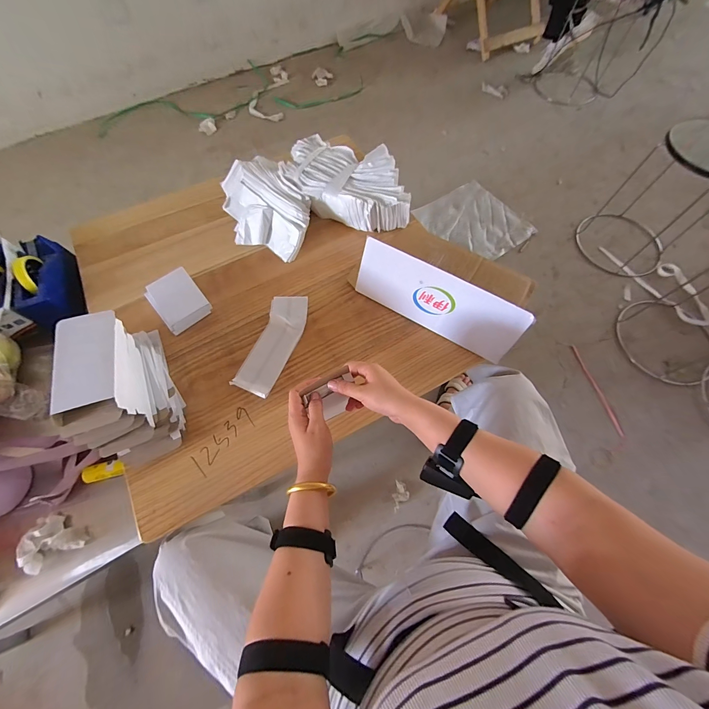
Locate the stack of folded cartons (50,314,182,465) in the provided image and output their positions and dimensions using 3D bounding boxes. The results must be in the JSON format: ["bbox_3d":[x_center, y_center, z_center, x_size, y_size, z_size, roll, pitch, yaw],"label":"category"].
[{"bbox_3d":[-0.393,0.043,0.534,0.105,0.165,0.254,-18,68,-7],"label":"stack of folded cartons"}]

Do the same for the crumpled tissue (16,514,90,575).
[{"bbox_3d":[-0.539,0.324,0.552,0.093,0.031,0.081,-31,70,-12],"label":"crumpled tissue"}]

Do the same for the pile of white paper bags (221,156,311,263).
[{"bbox_3d":[-0.218,-0.367,0.758,0.186,0.068,0.321,-23,68,-9],"label":"pile of white paper bags"}]

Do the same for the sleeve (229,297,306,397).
[{"bbox_3d":[-0.163,-0.027,0.638,0.084,0.011,0.222,17,68,8],"label":"sleeve"}]

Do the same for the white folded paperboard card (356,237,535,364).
[{"bbox_3d":[0.152,-0.101,0.602,0.321,0.129,0.015,31,51,15],"label":"white folded paperboard card"}]

